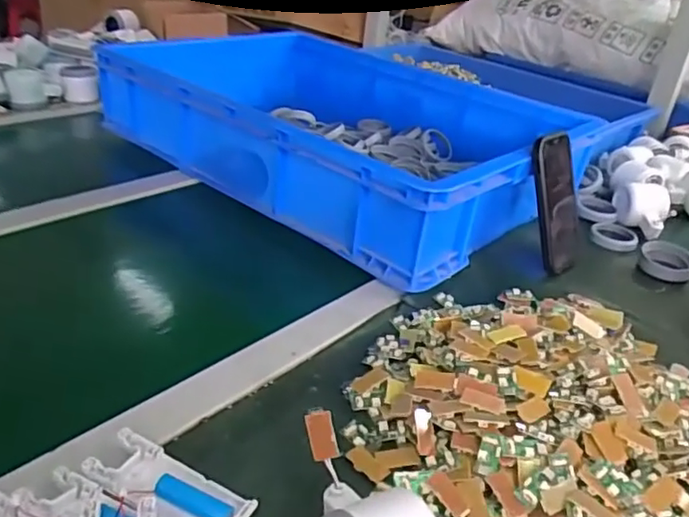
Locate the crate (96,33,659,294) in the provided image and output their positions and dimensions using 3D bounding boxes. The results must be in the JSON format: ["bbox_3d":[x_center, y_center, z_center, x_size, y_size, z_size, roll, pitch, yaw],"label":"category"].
[{"bbox_3d":[0.000,-0.182,0.849,0.559,0.117,0.399,28,35,32],"label":"crate"}]

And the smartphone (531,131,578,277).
[{"bbox_3d":[0.236,-0.061,0.678,0.069,0.150,0.011,-19,15,-38],"label":"smartphone"}]

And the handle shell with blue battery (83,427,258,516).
[{"bbox_3d":[-0.107,0.142,0.378,0.100,0.018,0.041,18,31,19],"label":"handle shell with blue battery"}]

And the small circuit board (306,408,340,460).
[{"bbox_3d":[-0.013,0.104,0.362,0.016,0.033,0.004,-13,12,-11],"label":"small circuit board"}]

